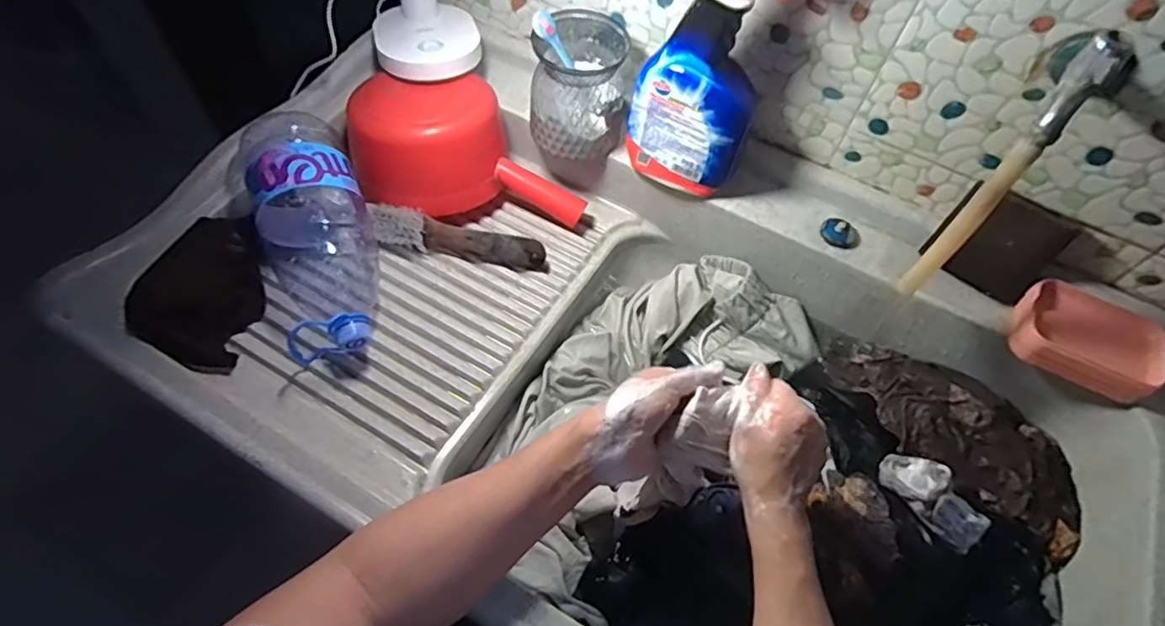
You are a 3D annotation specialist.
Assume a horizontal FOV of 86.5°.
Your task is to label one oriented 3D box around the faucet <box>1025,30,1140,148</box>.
[{"bbox_3d":[0.382,-0.182,0.470,0.056,0.071,0.100,41,64,19],"label":"faucet"}]

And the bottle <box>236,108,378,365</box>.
[{"bbox_3d":[-0.266,-0.086,0.617,0.102,0.082,0.264,-18,76,-14],"label":"bottle"}]

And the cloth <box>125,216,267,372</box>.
[{"bbox_3d":[-0.367,-0.025,0.601,0.106,0.018,0.155,18,59,-14],"label":"cloth"}]

